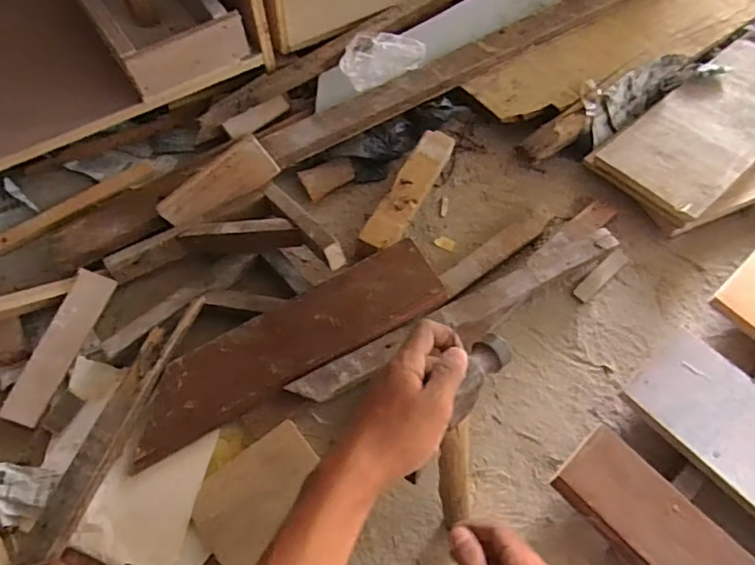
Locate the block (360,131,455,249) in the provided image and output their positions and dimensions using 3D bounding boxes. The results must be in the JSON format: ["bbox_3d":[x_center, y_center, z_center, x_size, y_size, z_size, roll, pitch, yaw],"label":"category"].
[{"bbox_3d":[0.041,-0.113,0.692,0.044,0.051,0.184,26,67,11],"label":"block"}]

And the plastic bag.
[{"bbox_3d":[0.010,-0.316,0.751,0.142,0.044,0.056,-21,66,-10],"label":"plastic bag"}]

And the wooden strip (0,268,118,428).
[{"bbox_3d":[-0.344,0.068,0.586,0.041,0.014,0.170,28,67,-22],"label":"wooden strip"}]

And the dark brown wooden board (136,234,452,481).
[{"bbox_3d":[-0.098,0.067,0.584,0.353,0.015,0.085,-28,75,-9],"label":"dark brown wooden board"}]

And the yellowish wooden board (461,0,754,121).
[{"bbox_3d":[0.425,-0.387,0.815,0.622,0.017,0.138,-29,64,-12],"label":"yellowish wooden board"}]

